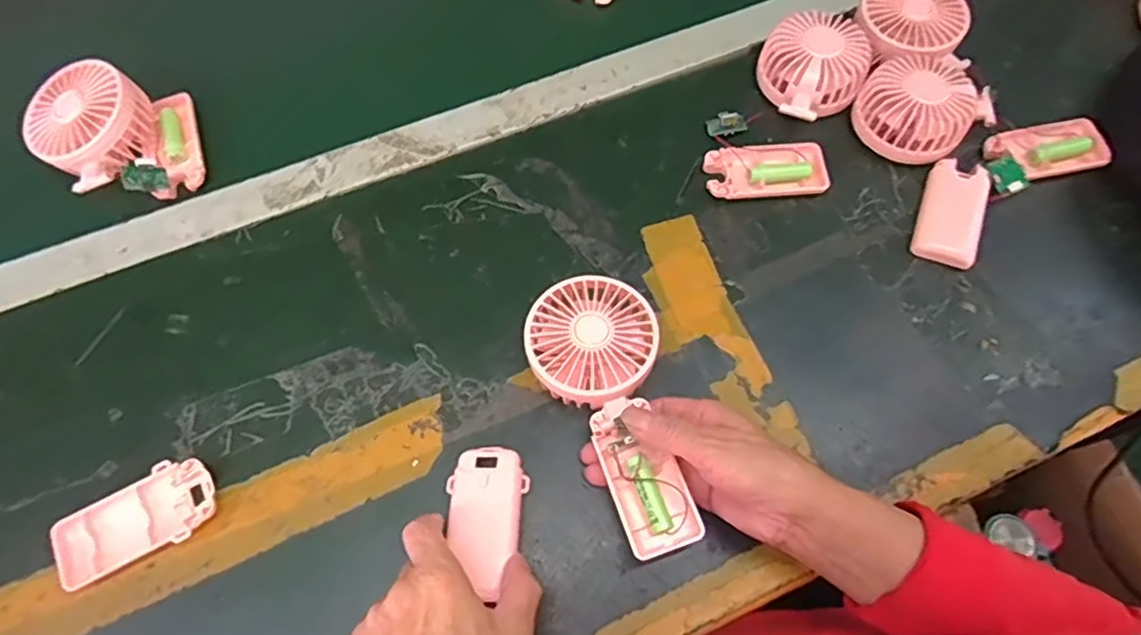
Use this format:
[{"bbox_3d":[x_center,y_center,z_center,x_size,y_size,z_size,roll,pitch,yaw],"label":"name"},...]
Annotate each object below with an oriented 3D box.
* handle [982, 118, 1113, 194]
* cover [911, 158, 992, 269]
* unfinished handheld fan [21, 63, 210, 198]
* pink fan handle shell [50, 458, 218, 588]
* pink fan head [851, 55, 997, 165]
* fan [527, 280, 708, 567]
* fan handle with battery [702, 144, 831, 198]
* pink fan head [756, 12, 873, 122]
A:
[{"bbox_3d":[0.388,-0.135,0.536,0.105,0.014,0.052,-16,68,-7],"label":"handle"},{"bbox_3d":[0.303,-0.082,0.518,0.044,0.018,0.091,21,68,9],"label":"cover"},{"bbox_3d":[-0.349,-0.144,0.509,0.116,0.050,0.106,0,67,0],"label":"unfinished handheld fan"},{"bbox_3d":[-0.276,0.129,0.415,0.095,0.011,0.049,-24,69,-10],"label":"pink fan handle shell"},{"bbox_3d":[0.291,-0.175,0.539,0.103,0.047,0.087,-30,70,-13],"label":"pink fan head"},{"bbox_3d":[0.030,0.060,0.430,0.083,0.035,0.183,-18,74,-8],"label":"fan"},{"bbox_3d":[0.160,-0.119,0.534,0.097,0.016,0.042,-3,67,-1],"label":"fan handle with battery"},{"bbox_3d":[0.208,-0.215,0.554,0.091,0.045,0.082,-27,69,-11],"label":"pink fan head"}]

